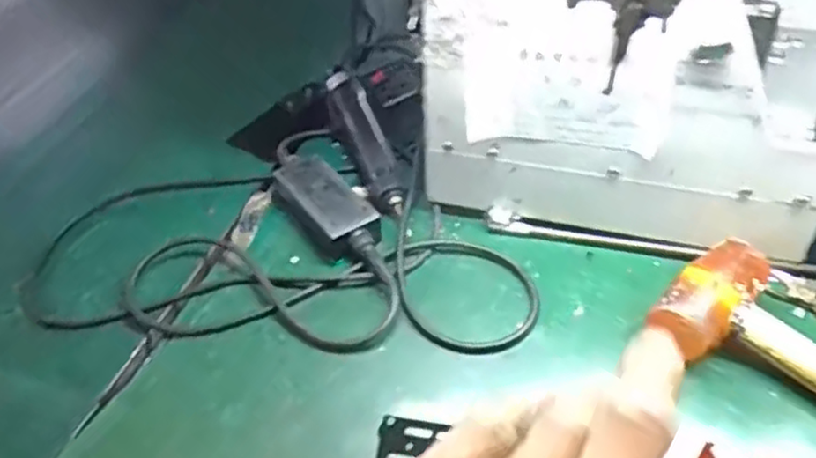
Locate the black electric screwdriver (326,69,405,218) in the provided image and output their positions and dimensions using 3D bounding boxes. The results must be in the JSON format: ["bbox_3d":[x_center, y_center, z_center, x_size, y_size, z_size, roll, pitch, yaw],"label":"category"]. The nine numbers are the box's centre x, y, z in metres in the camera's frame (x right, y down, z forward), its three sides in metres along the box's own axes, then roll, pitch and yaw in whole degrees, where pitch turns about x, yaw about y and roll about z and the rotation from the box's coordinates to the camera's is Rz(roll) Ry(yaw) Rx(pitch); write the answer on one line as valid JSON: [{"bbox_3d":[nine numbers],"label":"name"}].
[{"bbox_3d":[-0.044,-0.088,0.692,0.041,0.039,0.197,-16,45,-11],"label":"black electric screwdriver"}]

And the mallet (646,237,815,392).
[{"bbox_3d":[0.316,0.101,0.477,0.281,0.050,0.105,29,54,30],"label":"mallet"}]

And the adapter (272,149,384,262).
[{"bbox_3d":[-0.073,-0.020,0.637,0.060,0.030,0.142,-28,49,-22],"label":"adapter"}]

